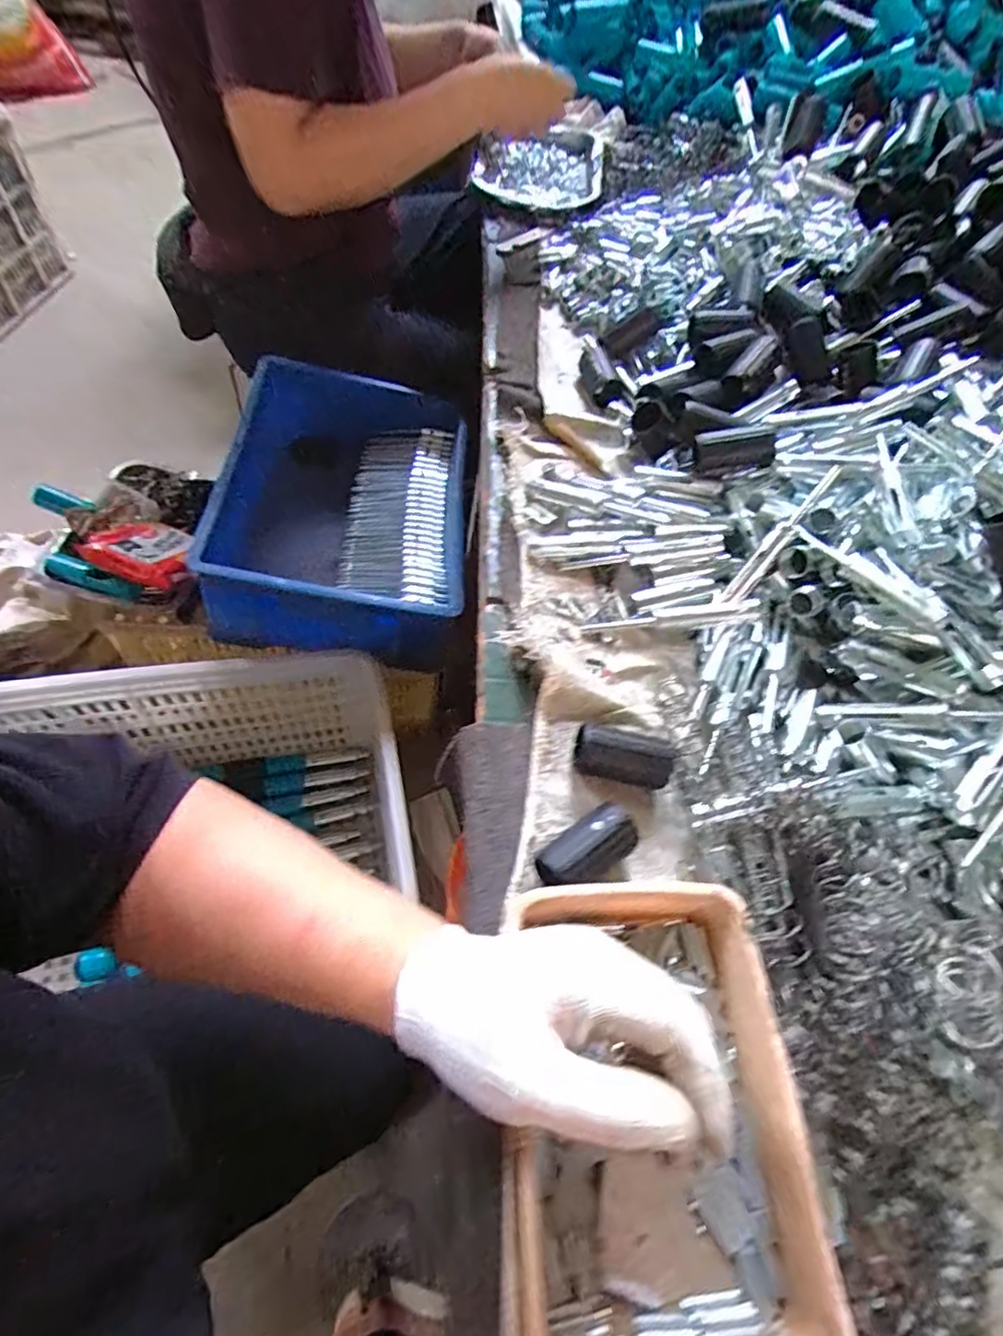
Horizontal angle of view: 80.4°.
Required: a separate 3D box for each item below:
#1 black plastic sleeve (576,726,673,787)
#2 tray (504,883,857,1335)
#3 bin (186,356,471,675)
[{"bbox_3d":[0.082,0.059,0.398,0.063,0.037,0.026,15,58,0],"label":"black plastic sleeve"},{"bbox_3d":[0.075,0.219,0.293,0.139,0.036,0.205,3,59,-7],"label":"tray"},{"bbox_3d":[-0.207,-0.227,0.797,0.311,0.135,0.423,3,59,-7],"label":"bin"}]

